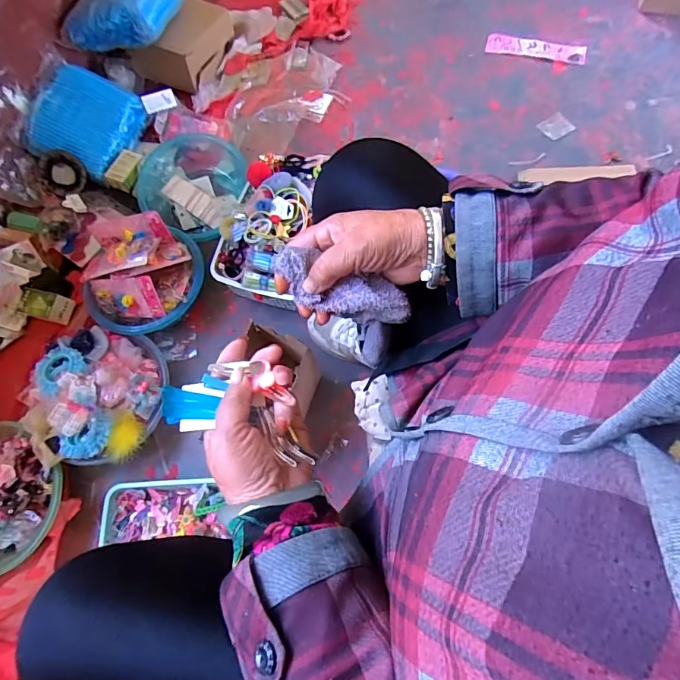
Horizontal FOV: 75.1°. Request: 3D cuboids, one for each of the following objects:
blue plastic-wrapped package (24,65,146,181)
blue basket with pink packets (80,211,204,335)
[{"bbox_3d":[-0.569,-0.486,0.985,0.200,0.055,0.220,23,79,-9],"label":"blue plastic-wrapped package"},{"bbox_3d":[-0.370,-0.115,0.828,0.207,0.114,0.209,4,69,5],"label":"blue basket with pink packets"}]

